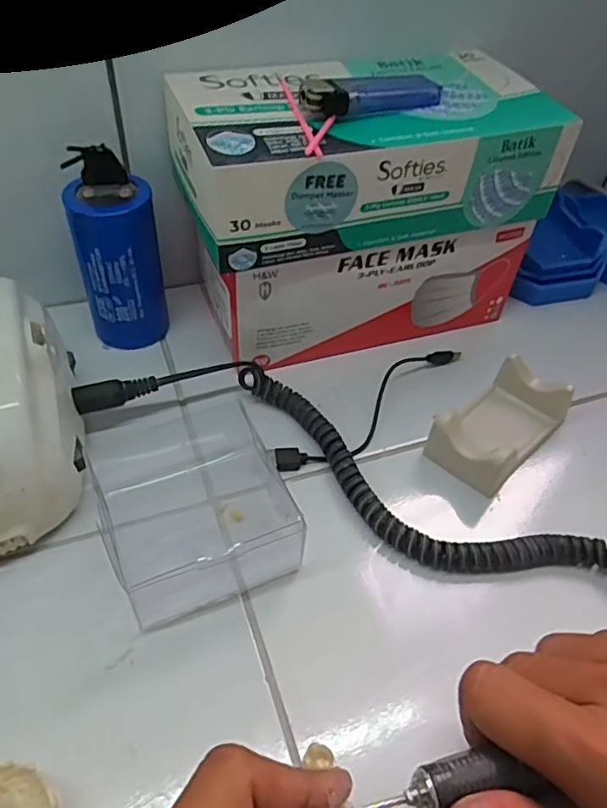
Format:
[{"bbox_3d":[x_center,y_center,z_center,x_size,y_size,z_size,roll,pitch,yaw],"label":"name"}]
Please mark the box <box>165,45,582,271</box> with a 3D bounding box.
[{"bbox_3d":[0.031,-0.149,0.351,0.220,0.067,0.106,-14,50,-17],"label":"box"}]

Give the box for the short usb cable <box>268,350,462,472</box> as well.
[{"bbox_3d":[0.047,0.001,0.370,0.153,0.013,0.032,-31,56,-29],"label":"short usb cable"}]

